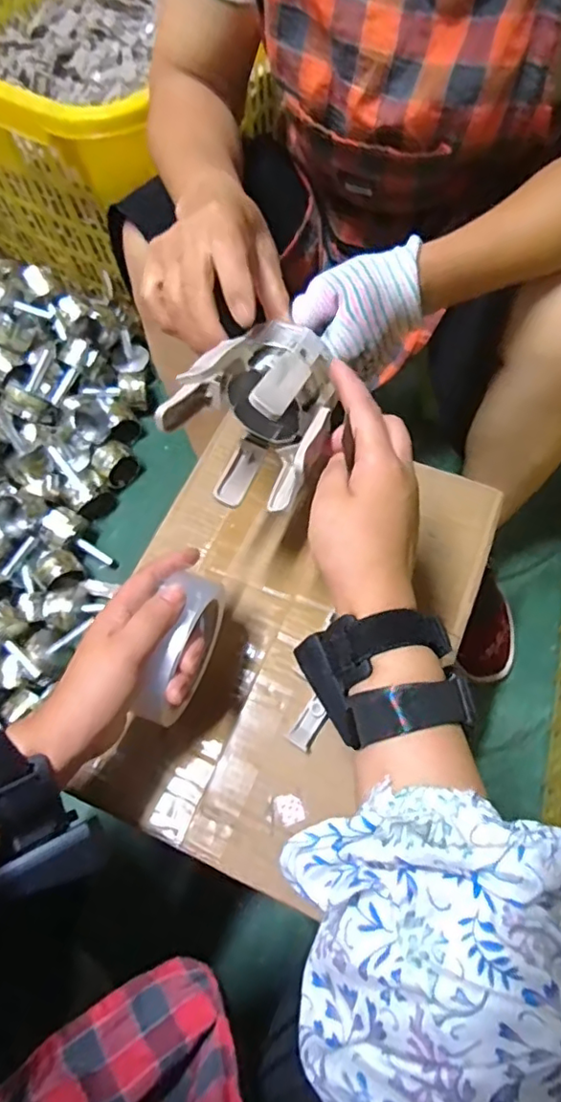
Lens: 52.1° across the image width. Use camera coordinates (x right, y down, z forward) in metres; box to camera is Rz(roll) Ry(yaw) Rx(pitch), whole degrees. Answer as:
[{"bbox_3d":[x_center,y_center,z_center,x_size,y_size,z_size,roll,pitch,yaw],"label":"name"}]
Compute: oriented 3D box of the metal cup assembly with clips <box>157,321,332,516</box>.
[{"bbox_3d":[-0.015,-0.095,0.372,0.095,0.099,0.098,21,69,11],"label":"metal cup assembly with clips"}]

